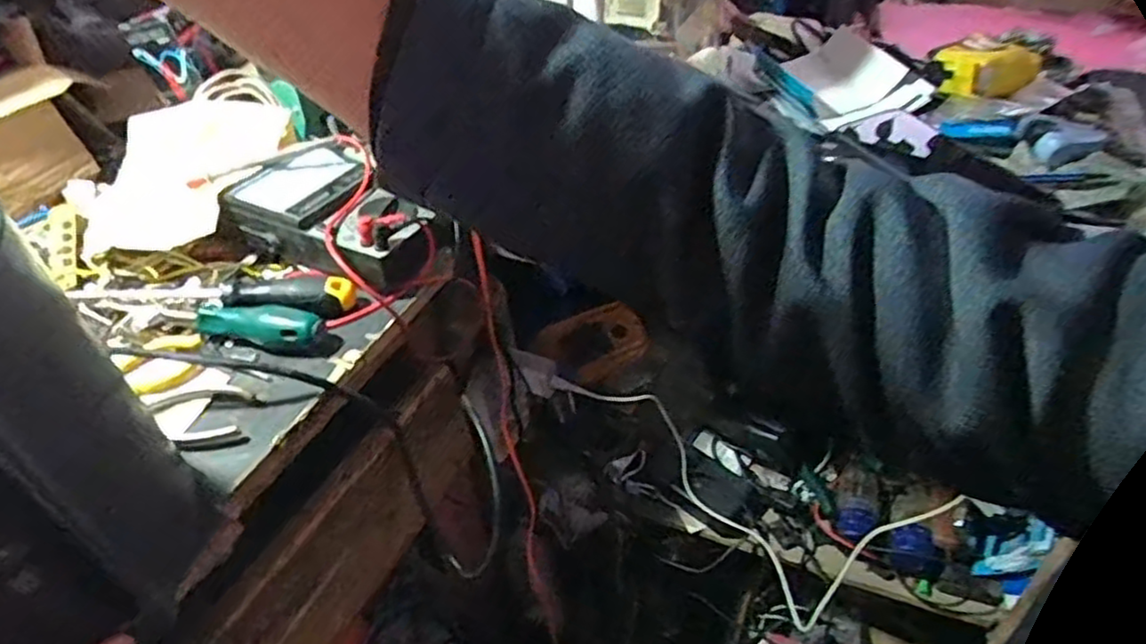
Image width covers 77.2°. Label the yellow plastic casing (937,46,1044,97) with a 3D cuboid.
[{"bbox_3d":[0.356,-0.217,0.614,0.076,0.027,0.062,11,43,15],"label":"yellow plastic casing"}]

